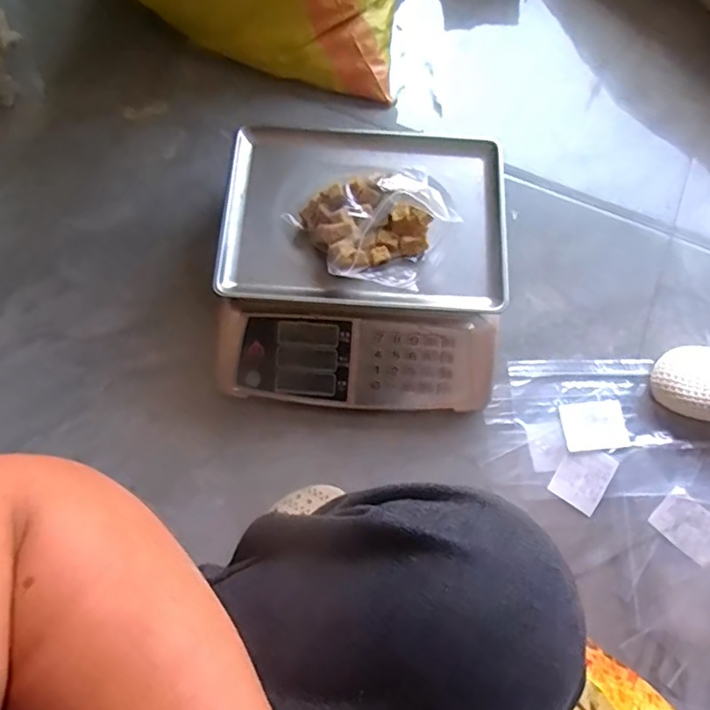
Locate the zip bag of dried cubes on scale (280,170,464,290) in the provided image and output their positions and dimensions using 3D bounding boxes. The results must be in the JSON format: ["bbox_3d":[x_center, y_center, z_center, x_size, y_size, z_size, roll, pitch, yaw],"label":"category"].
[{"bbox_3d":[0.028,-0.149,0.663,0.154,0.072,0.134,-23,73,-9],"label":"zip bag of dried cubes on scale"}]

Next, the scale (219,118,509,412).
[{"bbox_3d":[0.010,-0.113,0.740,0.333,0.115,0.336,4,71,-1],"label":"scale"}]

